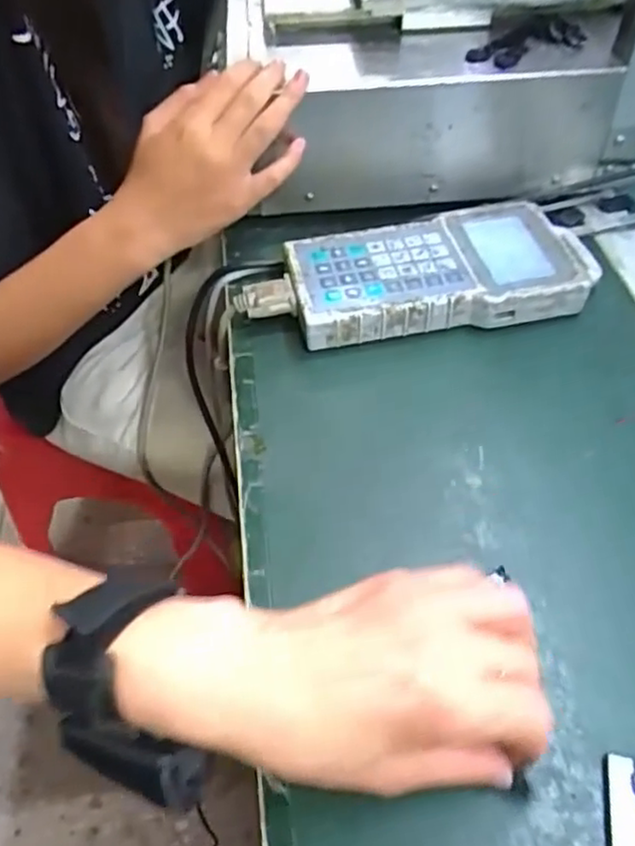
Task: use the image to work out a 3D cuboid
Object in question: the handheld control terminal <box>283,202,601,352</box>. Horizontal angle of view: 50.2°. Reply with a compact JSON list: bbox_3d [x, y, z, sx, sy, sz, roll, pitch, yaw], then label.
[{"bbox_3d":[0.091,-0.114,0.498,0.219,0.028,0.106,-8,53,-2],"label":"handheld control terminal"}]

